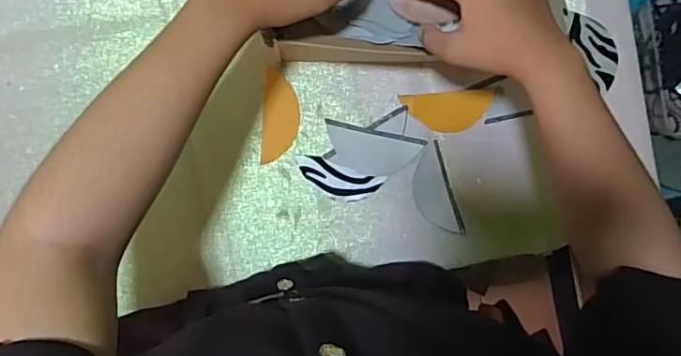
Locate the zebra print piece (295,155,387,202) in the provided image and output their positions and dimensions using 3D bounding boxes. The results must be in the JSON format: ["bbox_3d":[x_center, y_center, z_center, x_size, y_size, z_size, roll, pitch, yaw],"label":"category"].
[{"bbox_3d":[-0.003,0.004,0.583,0.098,0.004,0.039,18,89,-7],"label":"zebra print piece"}]

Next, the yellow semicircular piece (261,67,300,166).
[{"bbox_3d":[-0.065,-0.066,0.575,0.039,0.006,0.100,3,91,-7],"label":"yellow semicircular piece"}]

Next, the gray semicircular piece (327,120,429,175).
[{"bbox_3d":[0.035,-0.029,0.586,0.107,0.005,0.050,13,90,-7],"label":"gray semicircular piece"}]

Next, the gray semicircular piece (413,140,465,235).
[{"bbox_3d":[0.107,0.016,0.595,0.043,0.006,0.104,-16,93,-6],"label":"gray semicircular piece"}]

